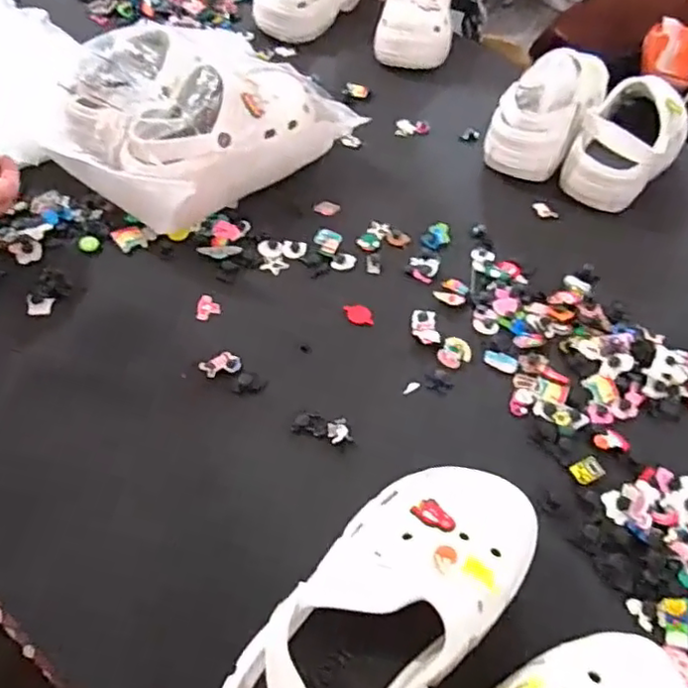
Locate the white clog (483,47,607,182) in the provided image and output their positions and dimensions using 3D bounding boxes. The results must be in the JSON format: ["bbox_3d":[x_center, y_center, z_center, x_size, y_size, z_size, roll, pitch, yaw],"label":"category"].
[{"bbox_3d":[0.270,-0.312,0.803,0.098,0.119,0.218,30,54,17],"label":"white clog"}]

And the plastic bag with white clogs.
[{"bbox_3d":[-0.161,-0.250,0.689,0.224,0.114,0.266,35,55,21],"label":"plastic bag with white clogs"}]

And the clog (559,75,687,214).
[{"bbox_3d":[0.361,-0.256,0.787,0.105,0.098,0.223,33,55,19],"label":"clog"}]

